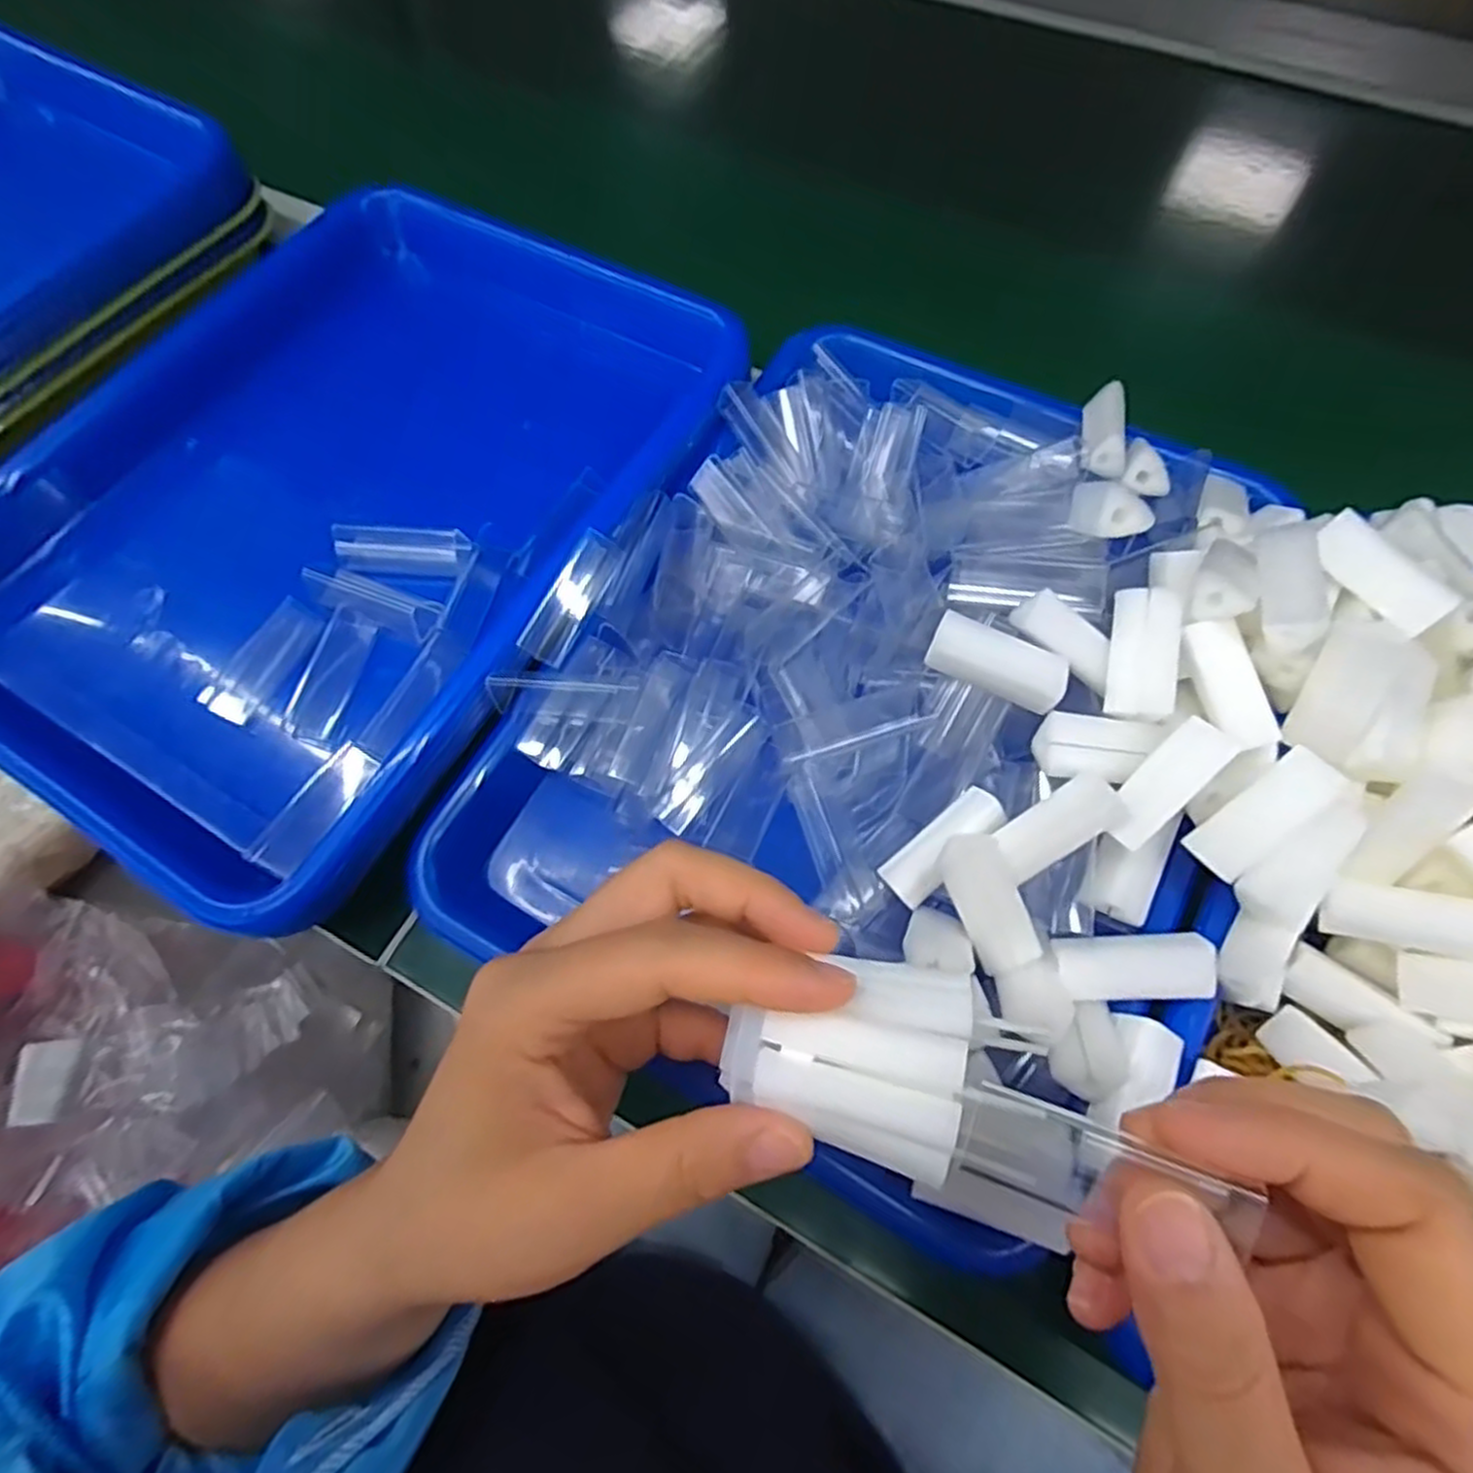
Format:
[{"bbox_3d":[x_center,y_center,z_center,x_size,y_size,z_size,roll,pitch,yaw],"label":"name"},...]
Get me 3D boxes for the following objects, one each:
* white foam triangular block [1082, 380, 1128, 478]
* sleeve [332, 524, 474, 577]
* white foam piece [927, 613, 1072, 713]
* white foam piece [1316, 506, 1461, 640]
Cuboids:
[{"bbox_3d":[0.154,-0.130,0.317,0.015,0.015,0.047,9,67,6],"label":"white foam triangular block"},{"bbox_3d":[-0.154,-0.085,0.352,0.062,0.019,0.017,-10,59,-47],"label":"sleeve"},{"bbox_3d":[0.091,-0.026,0.263,0.047,0.013,0.018,22,69,11],"label":"white foam piece"},{"bbox_3d":[0.215,-0.054,0.256,0.018,0.011,0.045,-44,72,21],"label":"white foam piece"}]

